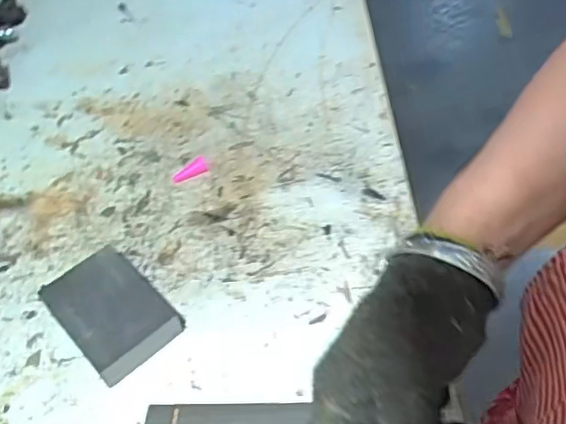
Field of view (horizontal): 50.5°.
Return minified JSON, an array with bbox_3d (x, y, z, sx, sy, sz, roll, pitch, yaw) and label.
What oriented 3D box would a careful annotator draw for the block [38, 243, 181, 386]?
[{"bbox_3d":[-0.134,0.077,0.468,0.070,0.028,0.105,-37,54,-25],"label":"block"}]

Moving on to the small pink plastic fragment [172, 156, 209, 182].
[{"bbox_3d":[-0.091,-0.041,0.585,0.036,0.012,0.014,-20,49,-12],"label":"small pink plastic fragment"}]

